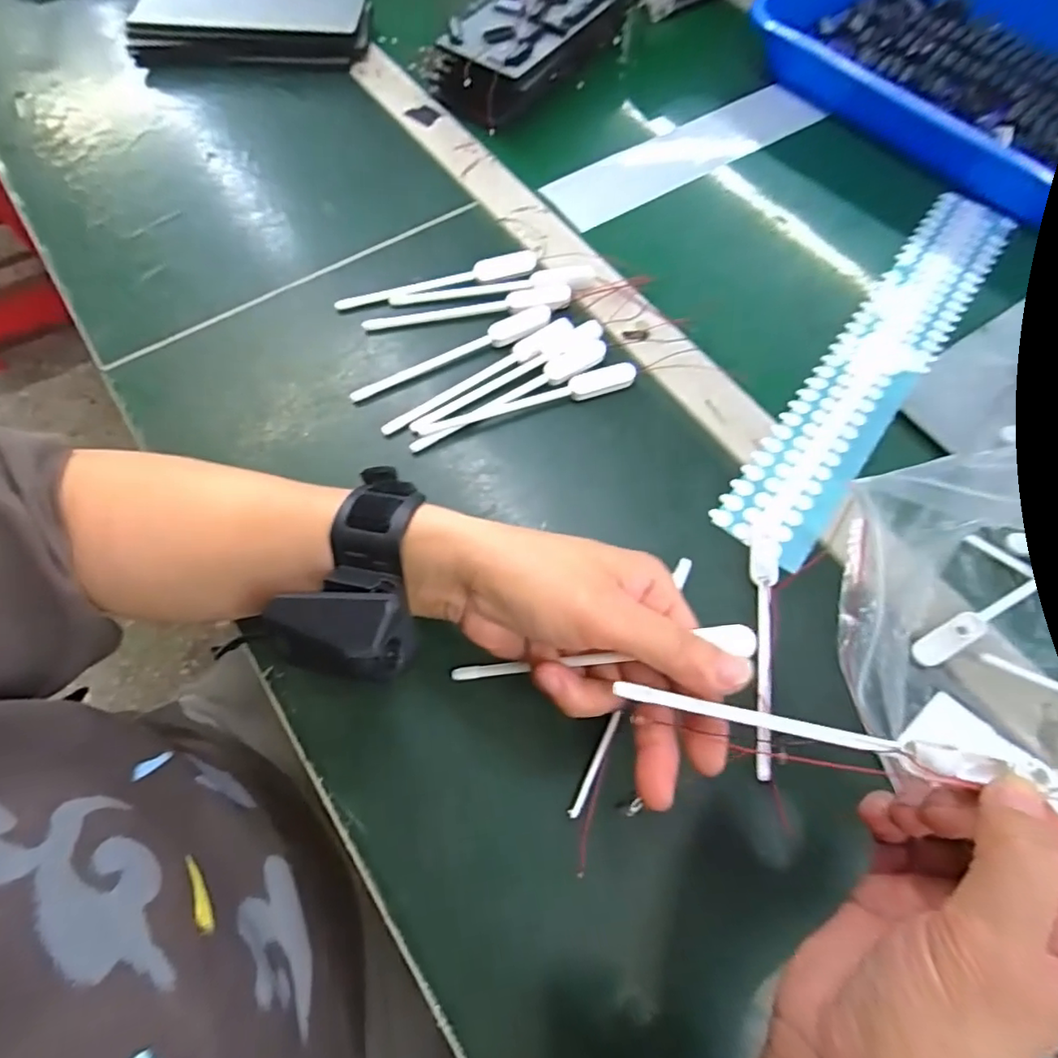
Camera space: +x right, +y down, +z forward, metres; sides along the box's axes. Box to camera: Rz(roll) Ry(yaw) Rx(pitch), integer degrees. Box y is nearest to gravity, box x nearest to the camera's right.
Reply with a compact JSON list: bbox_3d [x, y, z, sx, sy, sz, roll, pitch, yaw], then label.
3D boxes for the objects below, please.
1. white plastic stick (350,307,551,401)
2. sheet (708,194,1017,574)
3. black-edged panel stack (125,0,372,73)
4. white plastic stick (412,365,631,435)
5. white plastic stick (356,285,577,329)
[{"bbox_3d":[-0.050,-0.118,0.390,0.144,0.006,0.020,-24,68,-11],"label":"white plastic stick"},{"bbox_3d":[0.250,-0.127,0.407,0.060,0.004,0.380,36,70,14],"label":"sheet"},{"bbox_3d":[-0.257,-0.476,0.544,0.212,0.037,0.108,-3,66,-2],"label":"black-edged panel stack"},{"bbox_3d":[0.000,-0.085,0.379,0.143,0.009,0.016,-14,67,-7],"label":"white plastic stick"},{"bbox_3d":[-0.043,-0.152,0.406,0.144,0.011,0.018,-9,66,-5],"label":"white plastic stick"}]

